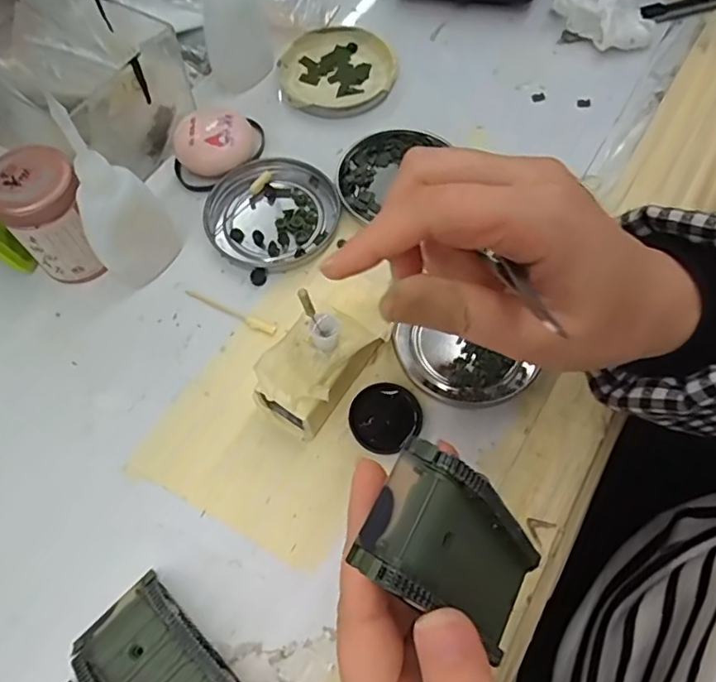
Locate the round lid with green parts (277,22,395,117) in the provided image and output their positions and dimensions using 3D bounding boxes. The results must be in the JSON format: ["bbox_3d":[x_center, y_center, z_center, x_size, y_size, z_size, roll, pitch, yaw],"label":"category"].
[{"bbox_3d":[-0.015,-0.188,0.402,0.079,0.010,0.074,0,64,1],"label":"round lid with green parts"}]

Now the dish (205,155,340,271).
[{"bbox_3d":[-0.052,-0.078,0.350,0.077,0.008,0.074,0,64,1],"label":"dish"}]

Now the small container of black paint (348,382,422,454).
[{"bbox_3d":[0.013,0.038,0.293,0.035,0.004,0.034,0,64,1],"label":"small container of black paint"}]

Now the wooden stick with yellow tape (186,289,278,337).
[{"bbox_3d":[-0.072,-0.017,0.323,0.059,0.004,0.007,23,66,12],"label":"wooden stick with yellow tape"}]

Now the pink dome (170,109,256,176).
[{"bbox_3d":[-0.089,-0.123,0.364,0.049,0.024,0.037,-13,64,-6],"label":"pink dome"}]

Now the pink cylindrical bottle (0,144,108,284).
[{"bbox_3d":[-0.164,-0.066,0.316,0.043,0.066,0.043,0,64,1],"label":"pink cylindrical bottle"}]

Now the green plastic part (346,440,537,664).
[{"bbox_3d":[0.037,0.073,0.195,0.020,0.086,0.042,5,58,42],"label":"green plastic part"}]

